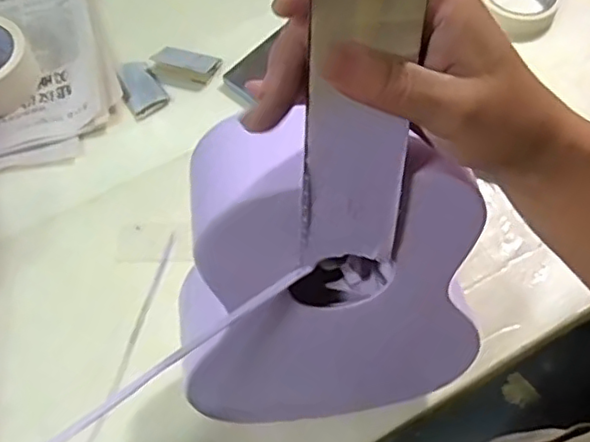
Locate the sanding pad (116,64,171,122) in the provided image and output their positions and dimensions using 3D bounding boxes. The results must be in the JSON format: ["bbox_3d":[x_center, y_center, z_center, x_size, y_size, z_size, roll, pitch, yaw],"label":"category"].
[{"bbox_3d":[-0.166,-0.141,0.650,0.041,0.004,0.072,-32,66,-14],"label":"sanding pad"}]

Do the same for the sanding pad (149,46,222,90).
[{"bbox_3d":[-0.122,-0.170,0.669,0.066,0.014,0.048,16,64,10],"label":"sanding pad"}]

